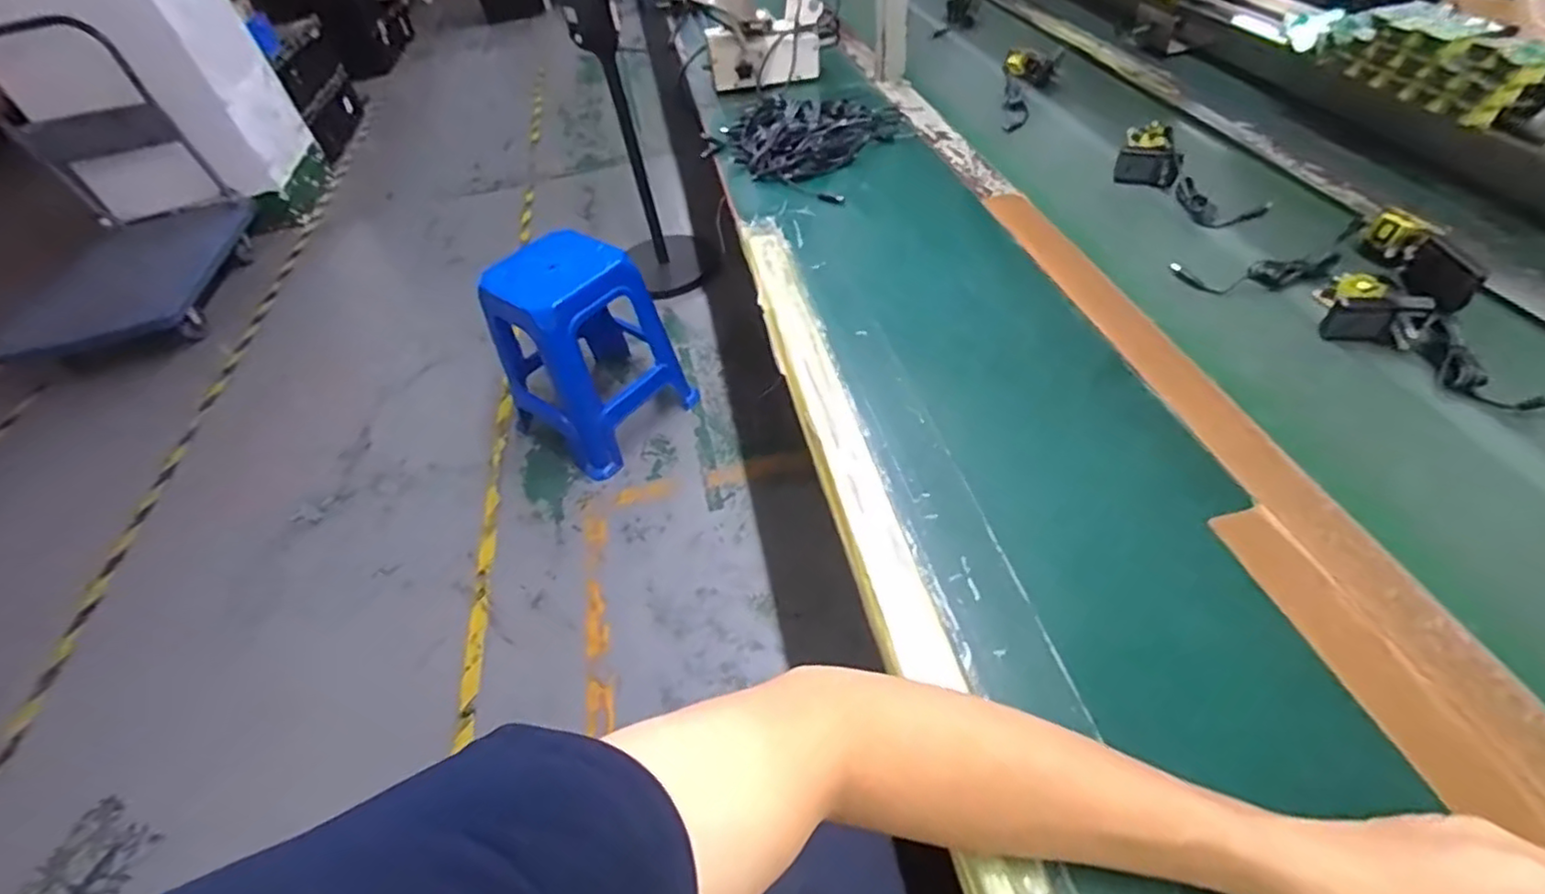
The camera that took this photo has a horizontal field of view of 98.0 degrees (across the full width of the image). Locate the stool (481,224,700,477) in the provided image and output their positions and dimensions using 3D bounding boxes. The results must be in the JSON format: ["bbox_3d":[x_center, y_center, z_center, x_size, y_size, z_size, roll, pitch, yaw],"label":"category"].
[{"bbox_3d":[-0.450,-0.250,1.643,0.361,0.460,0.367,29,58,29],"label":"stool"}]

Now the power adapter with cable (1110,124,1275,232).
[{"bbox_3d":[0.476,-0.319,0.779,0.073,0.045,0.179,-25,50,-15],"label":"power adapter with cable"}]

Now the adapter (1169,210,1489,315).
[{"bbox_3d":[0.535,-0.191,0.660,0.232,0.036,0.136,15,52,20],"label":"adapter"}]

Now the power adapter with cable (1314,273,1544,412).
[{"bbox_3d":[0.564,-0.097,0.569,0.082,0.039,0.181,-36,53,-23],"label":"power adapter with cable"}]

